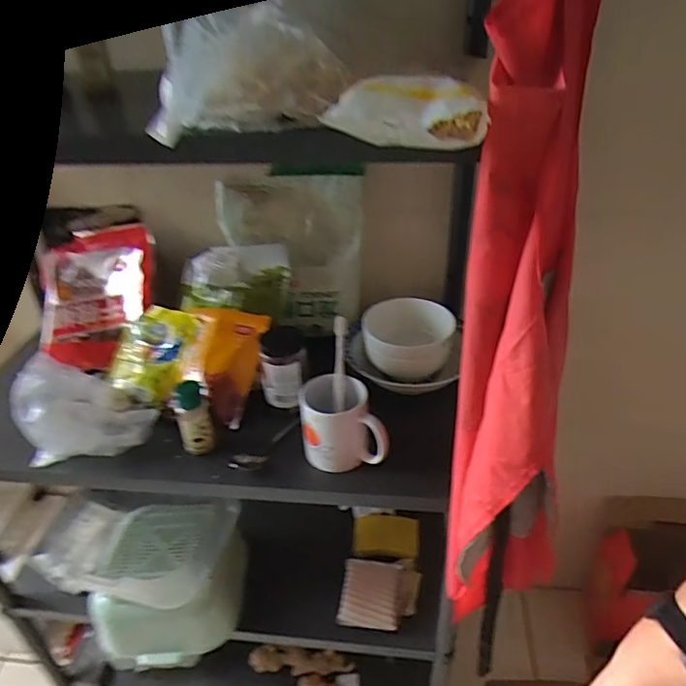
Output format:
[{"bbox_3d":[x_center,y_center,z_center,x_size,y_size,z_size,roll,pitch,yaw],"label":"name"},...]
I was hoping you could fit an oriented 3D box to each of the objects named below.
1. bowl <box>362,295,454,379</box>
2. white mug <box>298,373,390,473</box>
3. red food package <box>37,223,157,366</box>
[{"bbox_3d":[0.102,-0.006,0.844,0.127,0.083,0.127,-2,34,1],"label":"bowl"},{"bbox_3d":[0.002,0.103,0.712,0.110,0.097,0.083,0,34,4],"label":"white mug"},{"bbox_3d":[-0.410,-0.075,0.890,0.188,0.052,0.228,-1,73,2],"label":"red food package"}]

